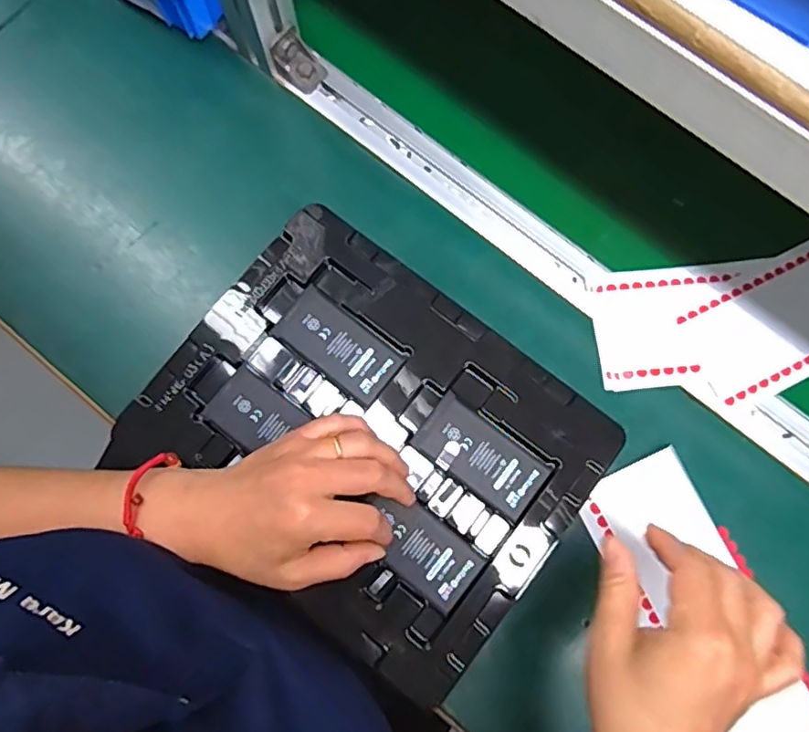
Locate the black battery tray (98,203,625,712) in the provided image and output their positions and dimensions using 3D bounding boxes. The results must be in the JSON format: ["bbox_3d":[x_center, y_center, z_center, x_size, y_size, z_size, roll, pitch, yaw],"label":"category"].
[{"bbox_3d":[-0.024,0.047,0.409,0.275,0.016,0.218,38,79,9],"label":"black battery tray"}]

